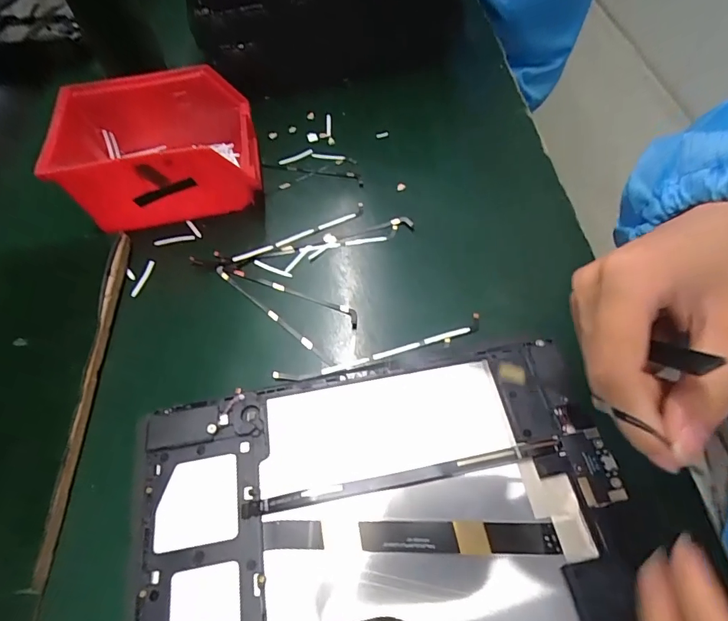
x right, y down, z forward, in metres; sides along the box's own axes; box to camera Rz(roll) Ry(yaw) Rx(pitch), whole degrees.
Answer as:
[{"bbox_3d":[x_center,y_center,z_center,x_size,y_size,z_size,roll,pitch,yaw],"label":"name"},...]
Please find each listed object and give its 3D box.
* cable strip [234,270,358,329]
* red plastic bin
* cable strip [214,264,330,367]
[{"bbox_3d":[-0.050,-0.013,0.328,0.105,0.004,0.013,23,61,16],"label":"cable strip"},{"bbox_3d":[-0.166,-0.129,0.363,0.154,0.067,0.107,-9,58,-4],"label":"red plastic bin"},{"bbox_3d":[-0.068,0.002,0.321,0.120,0.005,0.007,38,66,22],"label":"cable strip"}]

